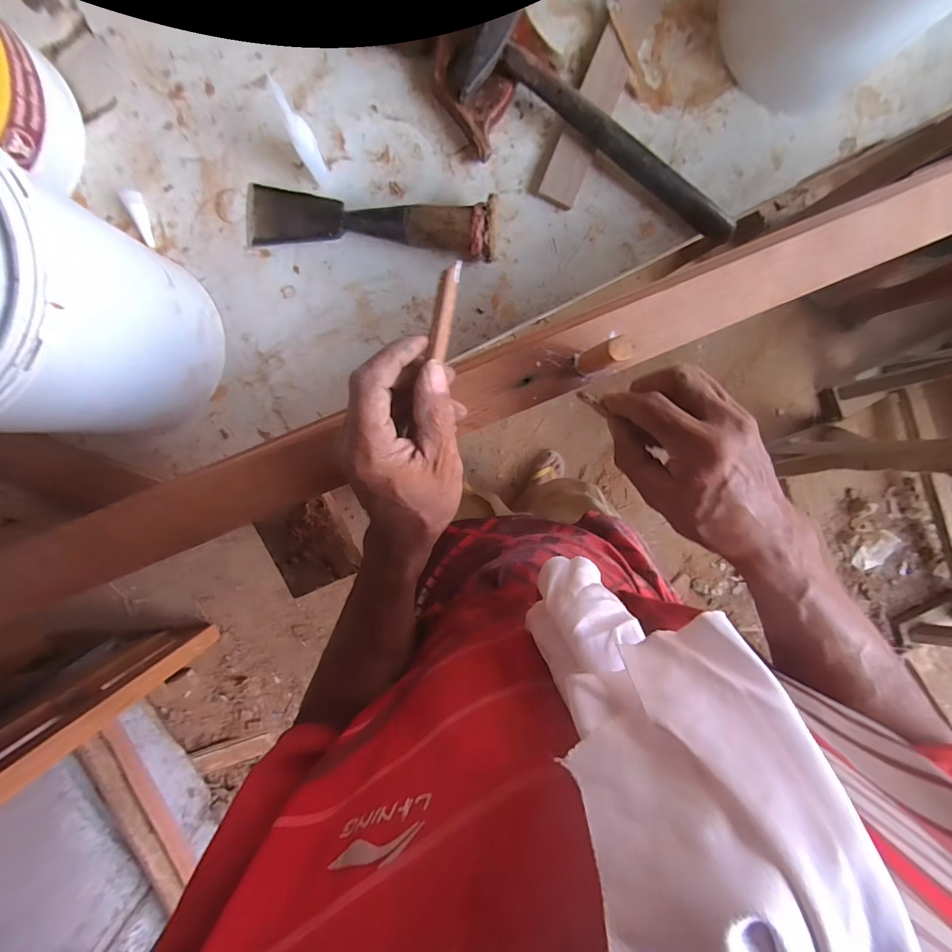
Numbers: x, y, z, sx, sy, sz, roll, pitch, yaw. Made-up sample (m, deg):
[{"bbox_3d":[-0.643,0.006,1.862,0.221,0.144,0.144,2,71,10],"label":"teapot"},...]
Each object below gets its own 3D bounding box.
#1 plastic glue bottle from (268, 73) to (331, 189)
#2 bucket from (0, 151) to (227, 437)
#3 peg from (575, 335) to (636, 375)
[{"bbox_3d":[-0.147,-0.285,0.353,0.017,0.098,0.010,-32,79,-3],"label":"plastic glue bottle"},{"bbox_3d":[-0.324,-0.119,0.307,0.164,0.200,0.163,0,97,-4],"label":"bucket"},{"bbox_3d":[0.084,-0.081,0.282,0.014,0.071,0.016,-25,100,0],"label":"peg"}]

